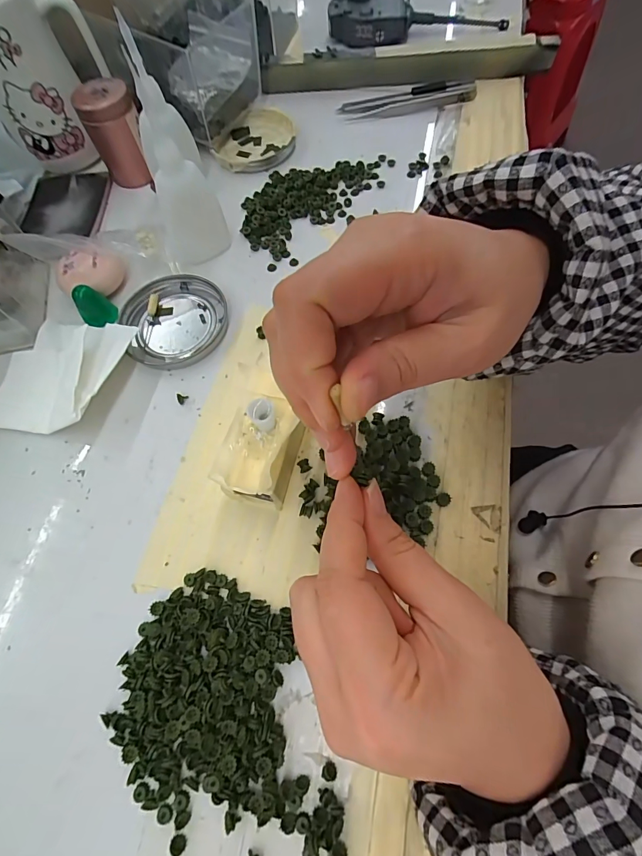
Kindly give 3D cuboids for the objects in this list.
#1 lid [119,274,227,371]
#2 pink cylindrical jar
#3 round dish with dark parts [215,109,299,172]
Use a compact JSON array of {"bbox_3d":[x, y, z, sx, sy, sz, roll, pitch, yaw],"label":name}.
[{"bbox_3d":[-0.107,-0.081,0.292,0.074,0.008,0.074,-1,66,2],"label":"lid"},{"bbox_3d":[-0.172,-0.246,0.338,0.042,0.071,0.039,-1,66,2],"label":"pink cylindrical jar"},{"bbox_3d":[-0.062,-0.269,0.374,0.074,0.014,0.075,-4,66,1],"label":"round dish with dark parts"}]

